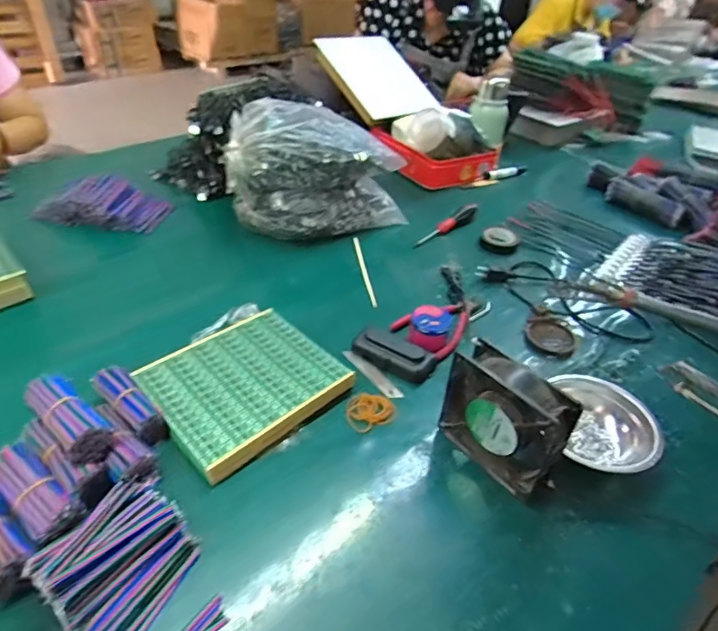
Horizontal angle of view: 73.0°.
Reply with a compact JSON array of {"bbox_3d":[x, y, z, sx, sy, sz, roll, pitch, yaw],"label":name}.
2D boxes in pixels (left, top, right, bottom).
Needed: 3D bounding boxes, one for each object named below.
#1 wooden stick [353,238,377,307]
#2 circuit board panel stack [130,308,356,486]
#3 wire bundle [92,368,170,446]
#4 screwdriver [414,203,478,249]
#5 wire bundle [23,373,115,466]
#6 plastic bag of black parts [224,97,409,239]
[{"bbox_3d":[0.009,-0.074,0.781,0.010,0.007,0.182,-3,41,-10],"label":"wooden stick"},{"bbox_3d":[-0.132,0.076,0.564,0.192,0.022,0.172,-29,51,-33],"label":"circuit board panel stack"},{"bbox_3d":[-0.245,0.097,0.524,0.108,0.034,0.033,34,48,29],"label":"wire bundle"},{"bbox_3d":[0.159,-0.163,0.892,0.159,0.020,0.035,-33,53,-18],"label":"screwdriver"},{"bbox_3d":[-0.280,0.097,0.469,0.103,0.033,0.039,32,47,27],"label":"wire bundle"},{"bbox_3d":[-0.076,-0.253,0.839,0.287,0.181,0.153,-15,45,-23],"label":"plastic bag of black parts"}]

